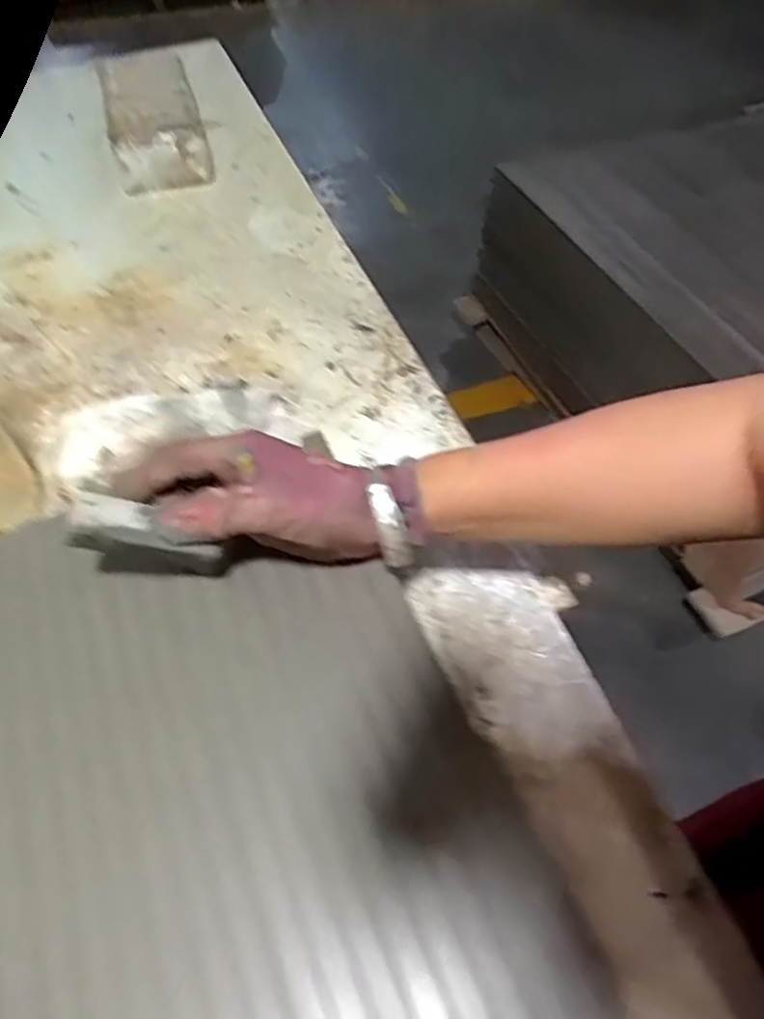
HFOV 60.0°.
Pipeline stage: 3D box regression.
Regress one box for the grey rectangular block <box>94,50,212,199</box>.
[{"bbox_3d":[-0.279,-0.481,0.805,0.108,0.069,0.254,-13,56,-11],"label":"grey rectangular block"}]

